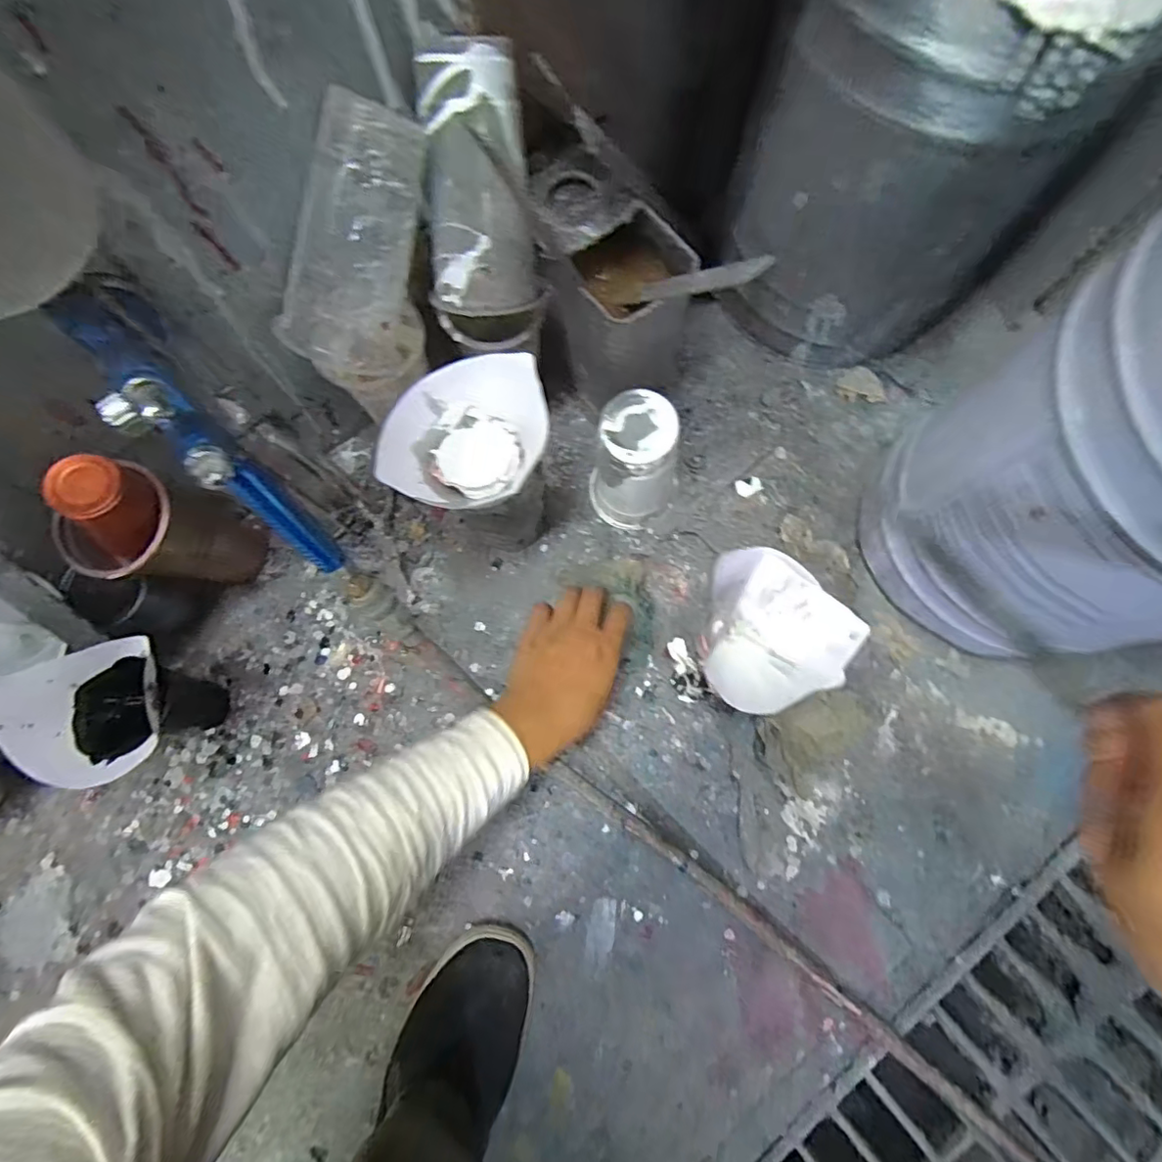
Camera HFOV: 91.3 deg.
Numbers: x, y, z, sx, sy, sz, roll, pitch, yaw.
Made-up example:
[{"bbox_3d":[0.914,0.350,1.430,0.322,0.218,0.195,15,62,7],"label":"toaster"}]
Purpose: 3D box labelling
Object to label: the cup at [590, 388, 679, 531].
[{"bbox_3d":[0.053,-0.107,0.532,0.088,0.149,0.074,15,80,4],"label":"cup"}]

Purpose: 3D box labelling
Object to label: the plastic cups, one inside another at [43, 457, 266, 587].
[{"bbox_3d":[-0.356,-0.039,0.490,0.075,0.205,0.087,20,81,5],"label":"plastic cups, one inside another"}]

